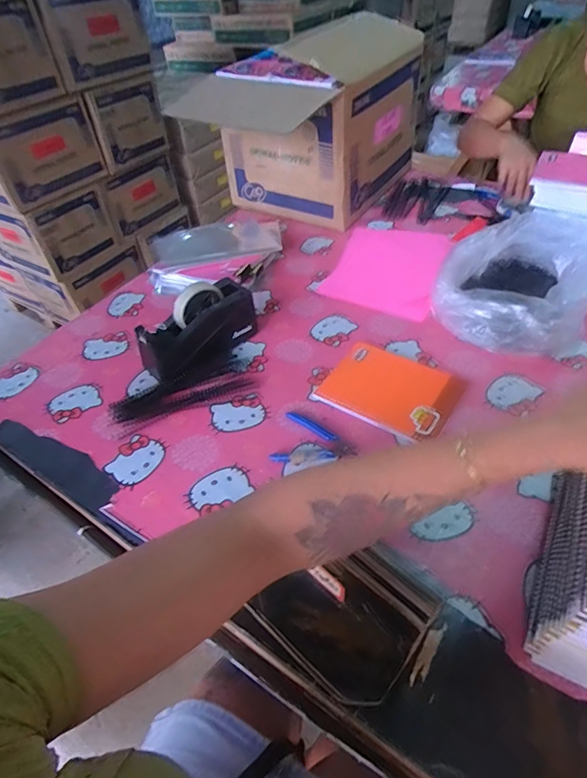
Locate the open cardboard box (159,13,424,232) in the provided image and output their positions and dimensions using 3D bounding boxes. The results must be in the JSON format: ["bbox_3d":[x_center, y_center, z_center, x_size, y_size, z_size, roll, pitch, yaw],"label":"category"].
[{"bbox_3d":[0.062,-0.643,1.096,0.352,0.310,0.420,19,51,22],"label":"open cardboard box"}]

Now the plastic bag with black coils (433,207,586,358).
[{"bbox_3d":[0.405,-0.191,0.787,0.224,0.115,0.296,29,56,29],"label":"plastic bag with black coils"}]

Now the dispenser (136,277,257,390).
[{"bbox_3d":[-0.157,-0.102,0.753,0.089,0.103,0.199,33,57,30],"label":"dispenser"}]

